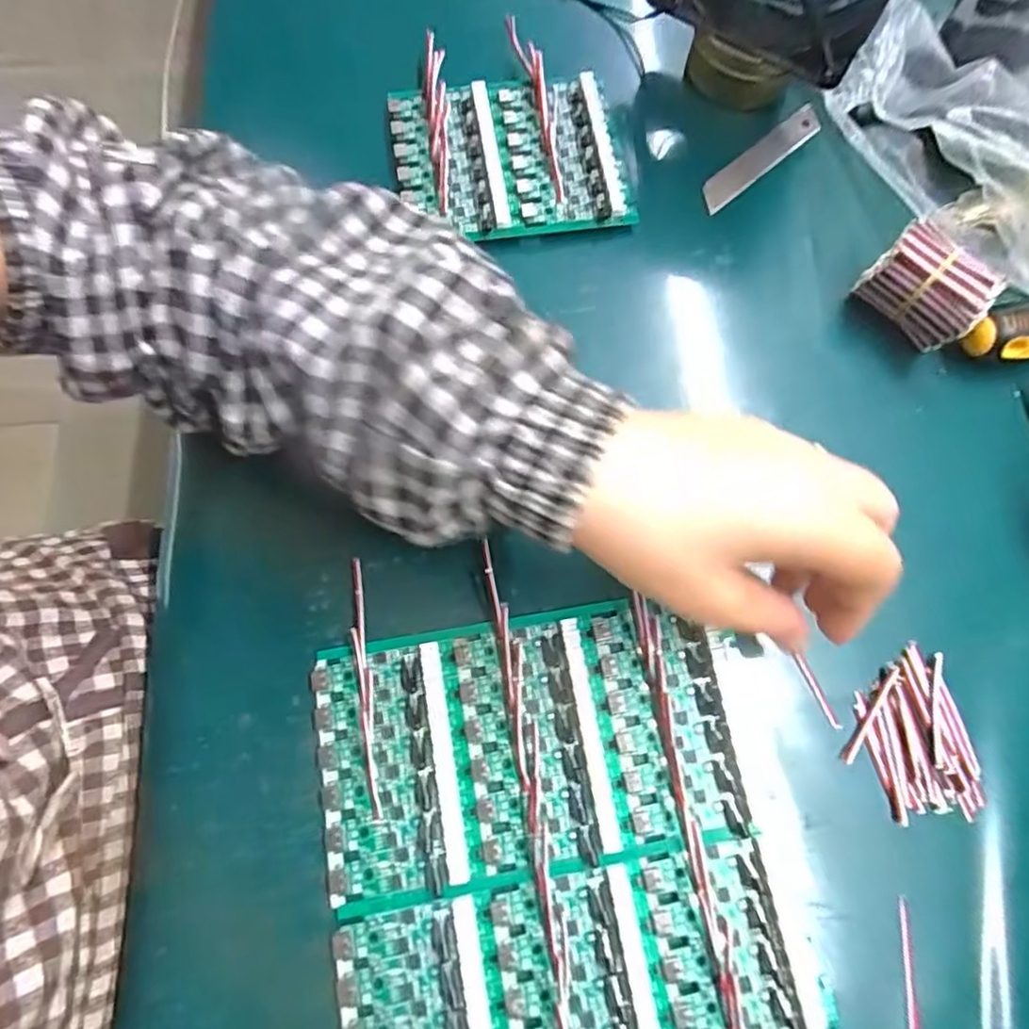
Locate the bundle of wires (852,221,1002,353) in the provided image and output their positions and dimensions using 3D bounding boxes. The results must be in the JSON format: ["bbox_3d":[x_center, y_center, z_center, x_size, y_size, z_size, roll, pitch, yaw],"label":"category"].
[{"bbox_3d":[0.203,-0.110,0.319,0.024,0.038,0.053,-40,77,-10],"label":"bundle of wires"}]

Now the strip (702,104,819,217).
[{"bbox_3d":[0.143,-0.207,0.378,0.094,0.006,0.019,-41,80,-13],"label":"strip"}]

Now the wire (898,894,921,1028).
[{"bbox_3d":[0.159,0.180,0.261,0.005,0.004,0.047,5,74,2],"label":"wire"}]

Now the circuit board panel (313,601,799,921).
[{"bbox_3d":[0.012,0.097,0.279,0.188,0.005,0.103,-10,74,-3],"label":"circuit board panel"}]

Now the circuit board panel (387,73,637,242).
[{"bbox_3d":[-0.004,-0.198,0.360,0.120,0.012,0.100,-10,74,-3],"label":"circuit board panel"}]

